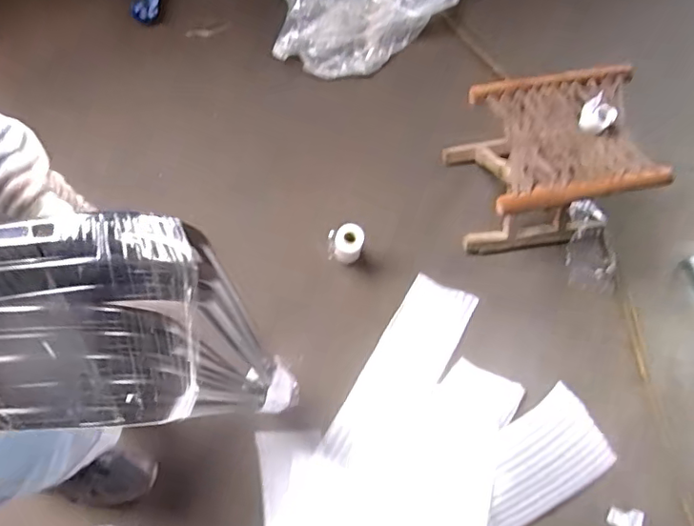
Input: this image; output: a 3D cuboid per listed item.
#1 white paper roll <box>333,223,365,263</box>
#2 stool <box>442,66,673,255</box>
[{"bbox_3d":[0.003,-0.035,1.103,0.054,0.137,0.052,0,76,-1],"label":"white paper roll"},{"bbox_3d":[0.371,-0.186,1.034,0.265,0.270,0.246,-8,76,-3],"label":"stool"}]

